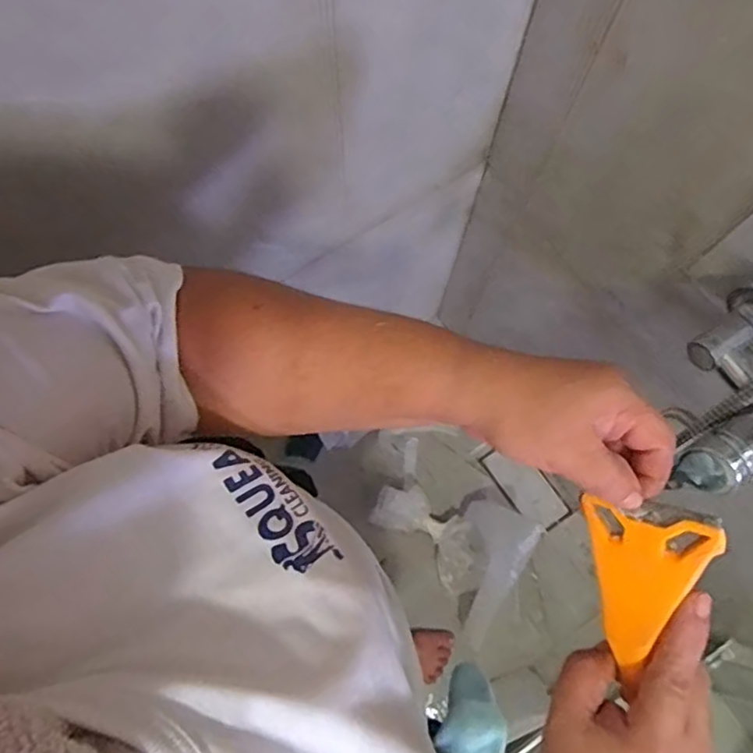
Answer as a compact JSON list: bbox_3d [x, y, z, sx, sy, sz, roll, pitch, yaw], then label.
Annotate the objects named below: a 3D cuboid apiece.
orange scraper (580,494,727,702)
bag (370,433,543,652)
[{"bbox_3d":[0.126,0.094,0.277,0.056,0.007,0.077,-14,75,38],"label":"orange scraper"},{"bbox_3d":[0.131,0.255,1.168,0.220,0.173,0.370,-39,79,-10],"label":"bag"}]

